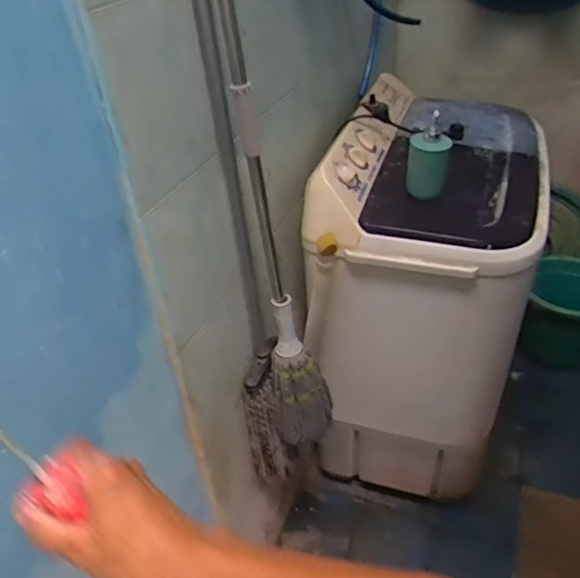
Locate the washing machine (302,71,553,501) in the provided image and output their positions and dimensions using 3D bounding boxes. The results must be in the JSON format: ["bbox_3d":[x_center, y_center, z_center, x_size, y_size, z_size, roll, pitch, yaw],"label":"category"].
[{"bbox_3d":[0.372,0.020,1.497,0.444,0.911,0.646,9,39,20],"label":"washing machine"}]

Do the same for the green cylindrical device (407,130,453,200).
[{"bbox_3d":[0.276,-0.239,1.124,0.083,0.127,0.067,2,37,11],"label":"green cylindrical device"}]

